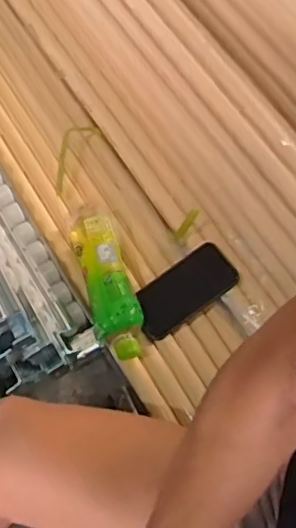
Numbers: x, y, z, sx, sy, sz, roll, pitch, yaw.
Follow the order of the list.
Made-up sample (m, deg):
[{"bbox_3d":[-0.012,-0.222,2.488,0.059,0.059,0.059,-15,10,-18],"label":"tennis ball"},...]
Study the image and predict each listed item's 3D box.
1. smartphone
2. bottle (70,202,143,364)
[{"bbox_3d":[0.051,0.036,0.847,0.145,0.005,0.071,-36,89,-4],"label":"smartphone"},{"bbox_3d":[-0.057,0.019,0.837,0.067,0.065,0.234,-12,65,-9],"label":"bottle"}]

